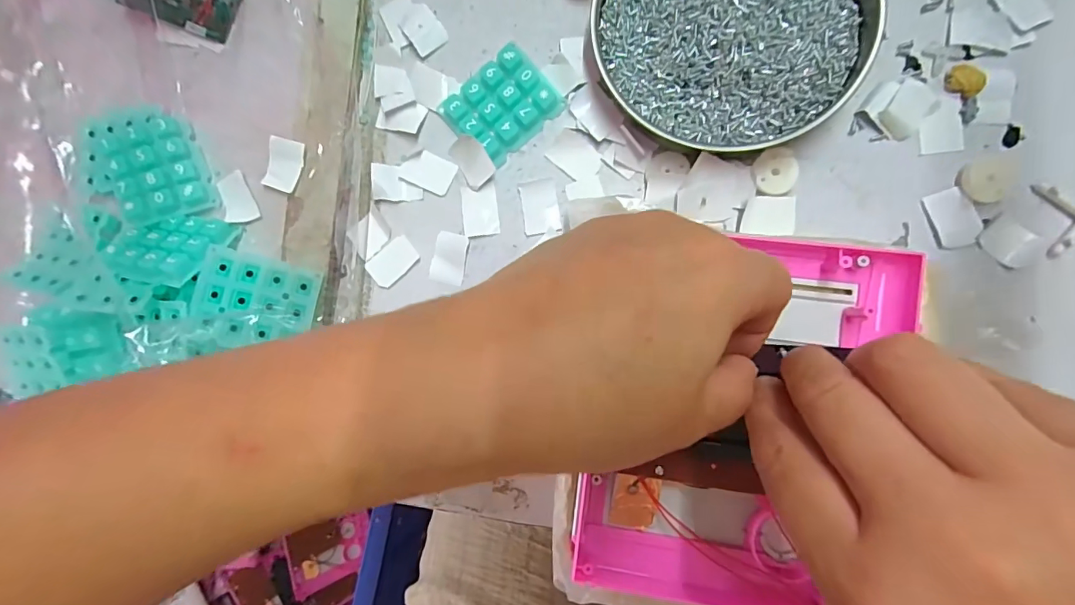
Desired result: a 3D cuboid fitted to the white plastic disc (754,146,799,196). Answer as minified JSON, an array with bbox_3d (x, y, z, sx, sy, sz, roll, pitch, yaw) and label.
[{"bbox_3d":[0.124,-0.068,0.246,0.022,0.005,0.023,0,87,7],"label":"white plastic disc"}]

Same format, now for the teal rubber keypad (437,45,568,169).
[{"bbox_3d":[-0.019,-0.112,0.264,0.056,0.009,0.046,-42,83,4],"label":"teal rubber keypad"}]

